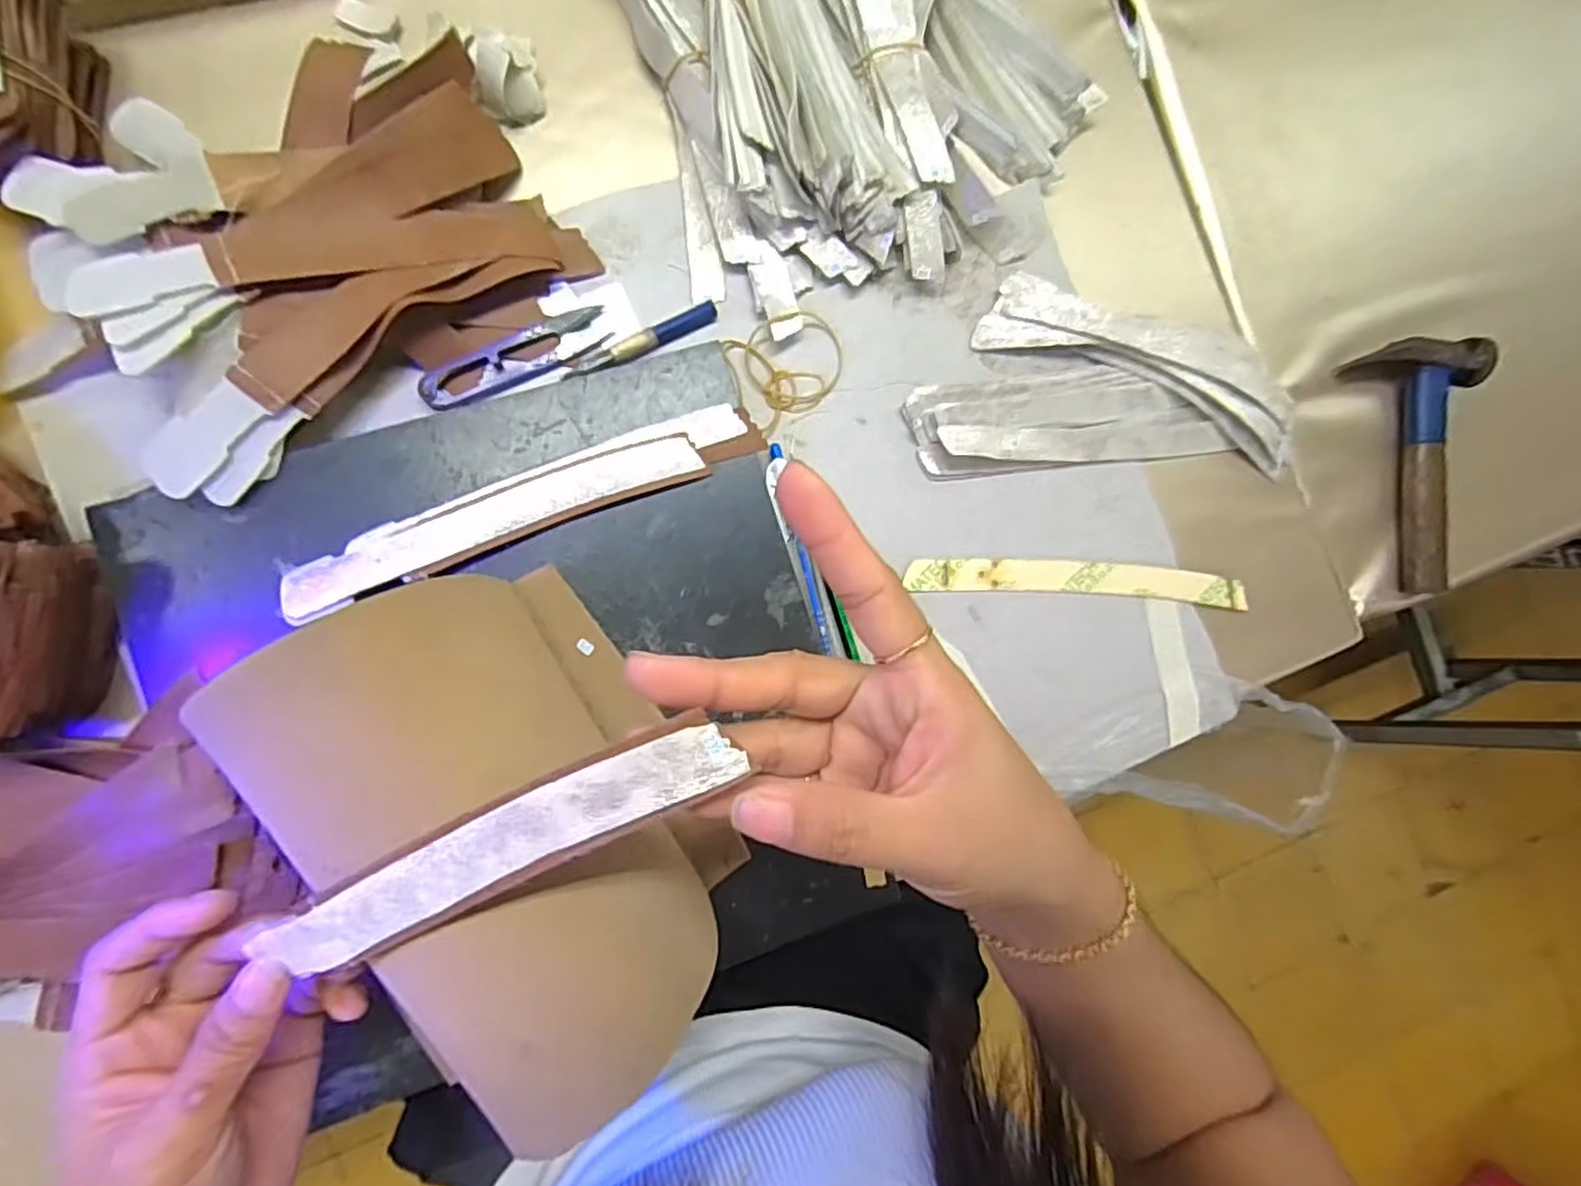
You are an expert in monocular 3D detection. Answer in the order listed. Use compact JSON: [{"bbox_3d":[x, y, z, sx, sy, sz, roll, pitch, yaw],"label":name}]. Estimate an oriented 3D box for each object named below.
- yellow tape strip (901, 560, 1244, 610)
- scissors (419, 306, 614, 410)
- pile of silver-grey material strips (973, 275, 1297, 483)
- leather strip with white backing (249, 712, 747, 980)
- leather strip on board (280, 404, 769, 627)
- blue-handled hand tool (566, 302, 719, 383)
[{"bbox_3d":[0.167,-0.007,0.415,0.200,0.004,0.022,3,86,-6],"label":"yellow tape strip"},{"bbox_3d":[-0.142,-0.122,0.373,0.098,0.006,0.026,-27,92,-10],"label":"scissors"},{"bbox_3d":[0.208,-0.133,0.415,0.200,0.023,0.056,18,85,-8],"label":"pile of silver-grey material strips"},{"bbox_3d":[-0.085,0.073,0.208,0.150,0.007,0.025,-27,92,7],"label":"leather strip with white backing"},{"bbox_3d":[-0.125,-0.045,0.348,0.229,0.006,0.036,-22,80,-11],"label":"leather strip on board"},{"bbox_3d":[-0.078,-0.133,0.382,0.087,0.006,0.011,-31,93,-9],"label":"blue-handled hand tool"}]

